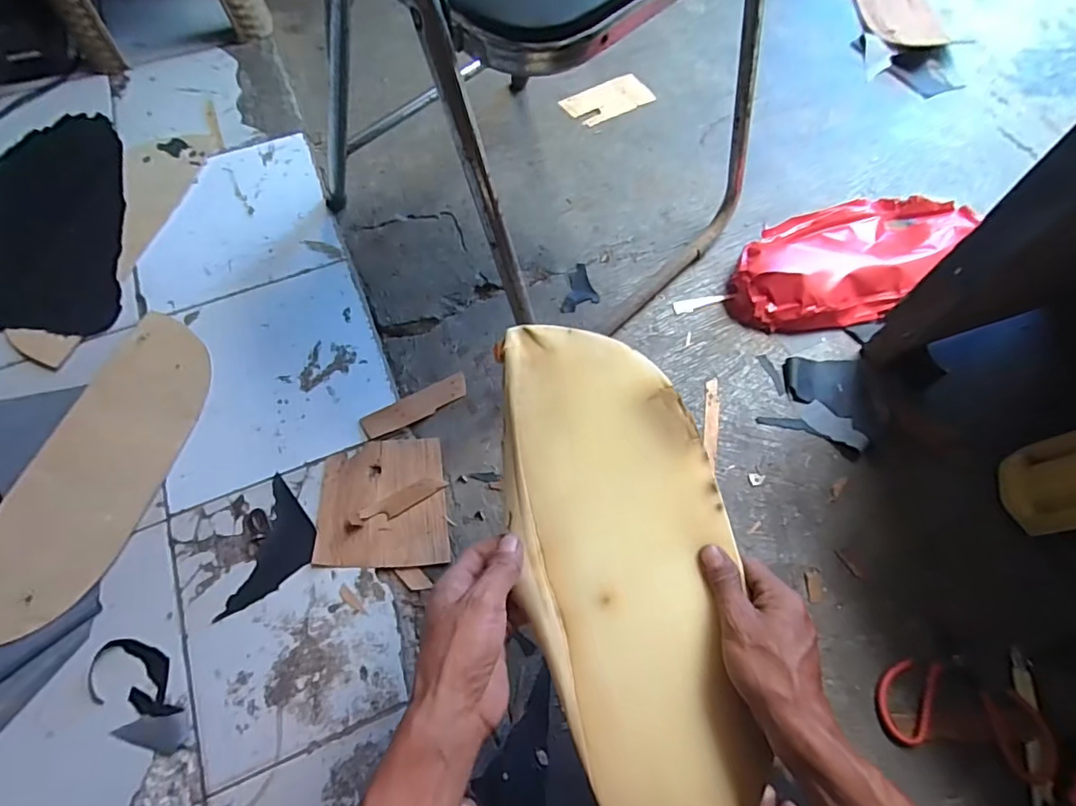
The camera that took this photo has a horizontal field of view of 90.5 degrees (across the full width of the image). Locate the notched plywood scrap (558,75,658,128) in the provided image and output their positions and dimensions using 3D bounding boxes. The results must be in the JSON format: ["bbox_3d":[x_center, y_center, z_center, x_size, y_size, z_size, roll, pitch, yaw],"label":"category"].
[{"bbox_3d":[0.122,-0.535,0.940,0.150,0.010,0.085,-30,68,-11],"label":"notched plywood scrap"}]

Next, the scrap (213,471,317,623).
[{"bbox_3d":[-0.298,0.169,0.614,0.077,0.005,0.159,10,65,4],"label":"scrap"}]

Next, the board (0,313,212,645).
[{"bbox_3d":[-0.533,0.078,0.645,0.163,0.008,0.410,13,65,5],"label":"board"}]

